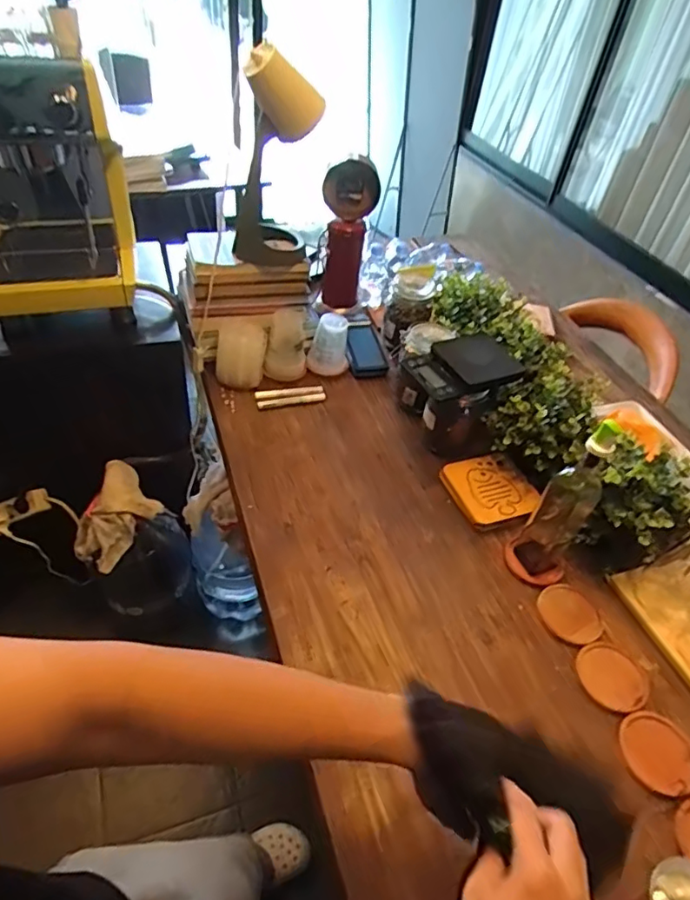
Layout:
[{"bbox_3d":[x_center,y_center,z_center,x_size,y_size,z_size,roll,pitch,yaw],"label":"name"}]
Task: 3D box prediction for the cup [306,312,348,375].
[{"bbox_3d":[-0.034,-0.236,1.212,0.085,0.113,0.087,5,45,-3],"label":"cup"}]

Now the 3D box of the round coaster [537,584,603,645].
[{"bbox_3d":[0.349,0.253,0.855,0.082,0.008,0.096,-12,48,-19],"label":"round coaster"}]

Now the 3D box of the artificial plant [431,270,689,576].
[{"bbox_3d":[0.356,-0.098,1.045,0.215,0.176,0.692,-10,47,-17],"label":"artificial plant"}]

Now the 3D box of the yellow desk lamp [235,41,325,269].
[{"bbox_3d":[-0.133,-0.532,1.049,0.153,0.384,0.182,1,45,-7],"label":"yellow desk lamp"}]

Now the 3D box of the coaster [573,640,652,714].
[{"bbox_3d":[0.384,0.324,0.791,0.097,0.009,0.095,4,45,-4],"label":"coaster"}]

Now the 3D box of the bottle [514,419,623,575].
[{"bbox_3d":[0.331,0.075,0.819,0.068,0.295,0.052,33,50,23],"label":"bottle"}]

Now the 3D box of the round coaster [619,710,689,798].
[{"bbox_3d":[0.409,0.394,0.716,0.104,0.011,0.096,4,45,-4],"label":"round coaster"}]

